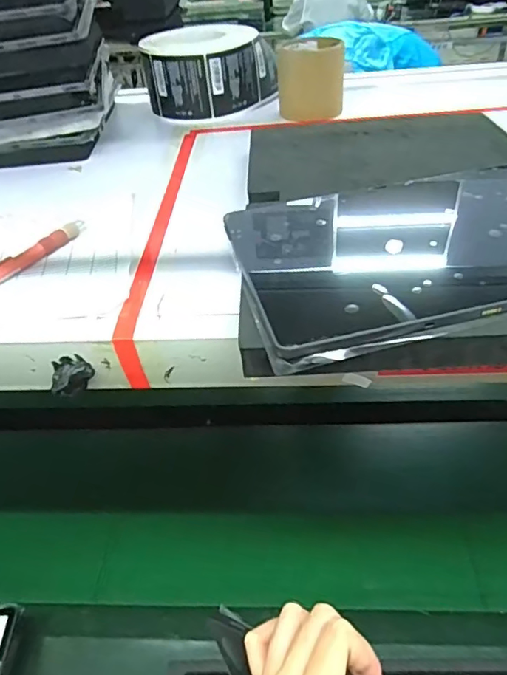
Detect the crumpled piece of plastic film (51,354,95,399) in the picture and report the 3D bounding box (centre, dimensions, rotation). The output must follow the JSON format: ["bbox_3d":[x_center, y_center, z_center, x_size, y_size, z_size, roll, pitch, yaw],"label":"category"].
[{"bbox_3d":[-0.131,0.027,0.367,0.030,0.027,0.019,-20,42,-16],"label":"crumpled piece of plastic film"}]

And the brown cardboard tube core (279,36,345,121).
[{"bbox_3d":[0.078,-0.354,0.695,0.086,0.084,0.079,-3,40,3],"label":"brown cardboard tube core"}]

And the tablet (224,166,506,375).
[{"bbox_3d":[0.119,-0.069,0.358,0.263,0.012,0.174,-12,41,-8],"label":"tablet"}]

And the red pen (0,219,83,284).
[{"bbox_3d":[-0.190,-0.069,0.432,0.017,0.013,0.119,17,45,25],"label":"red pen"}]

